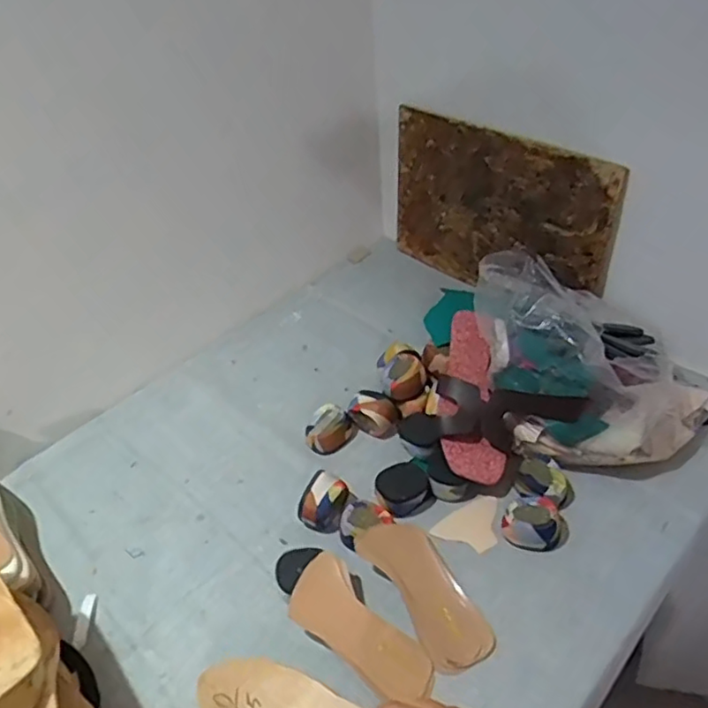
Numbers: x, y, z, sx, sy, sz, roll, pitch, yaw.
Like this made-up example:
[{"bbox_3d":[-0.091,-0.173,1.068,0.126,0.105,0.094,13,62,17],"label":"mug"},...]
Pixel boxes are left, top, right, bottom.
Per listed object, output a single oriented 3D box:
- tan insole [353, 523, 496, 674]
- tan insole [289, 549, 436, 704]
[{"bbox_3d":[0.074,0.244,0.658,0.072,0.016,0.162,-27,60,-22],"label":"tan insole"},{"bbox_3d":[0.009,0.274,0.634,0.158,0.009,0.070,36,71,13],"label":"tan insole"}]

